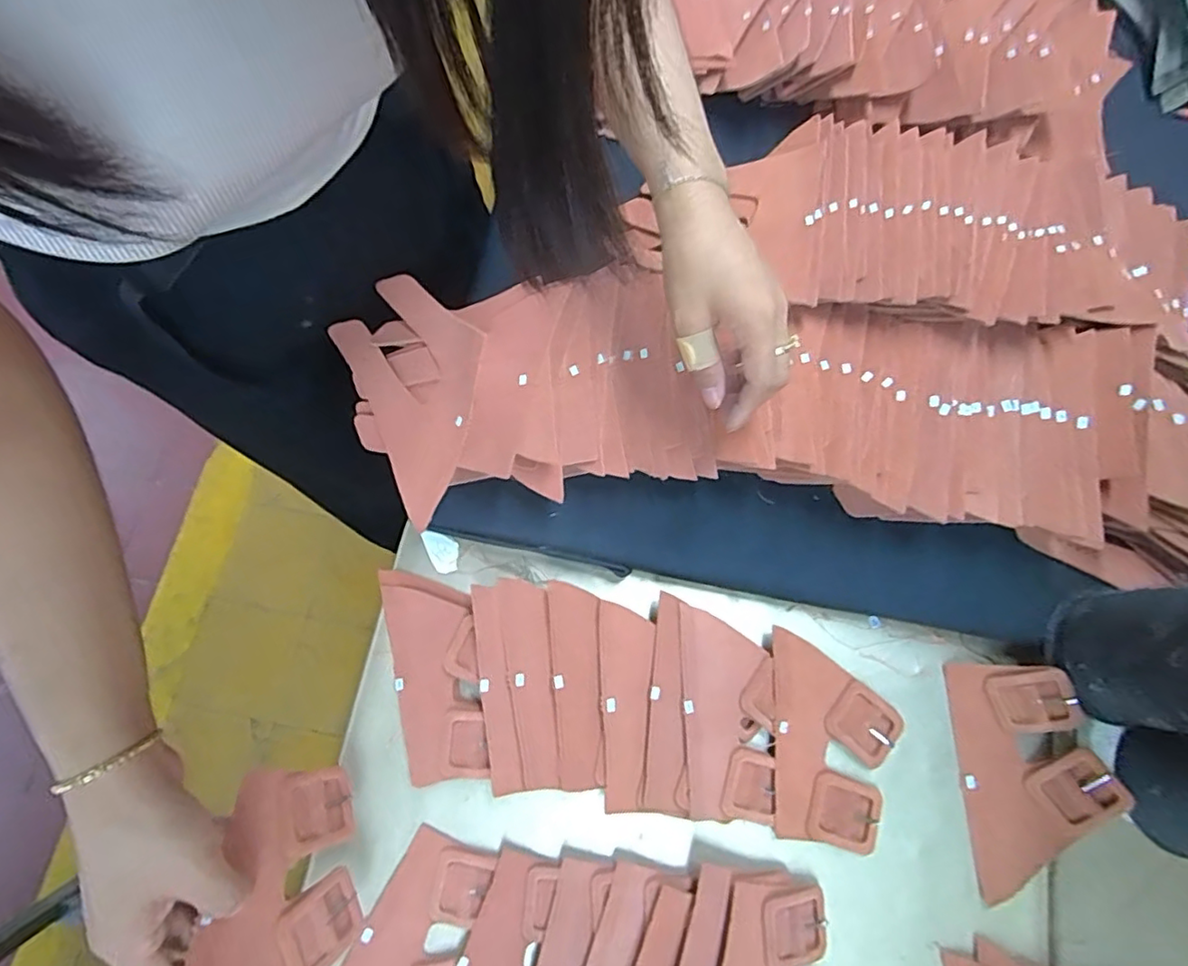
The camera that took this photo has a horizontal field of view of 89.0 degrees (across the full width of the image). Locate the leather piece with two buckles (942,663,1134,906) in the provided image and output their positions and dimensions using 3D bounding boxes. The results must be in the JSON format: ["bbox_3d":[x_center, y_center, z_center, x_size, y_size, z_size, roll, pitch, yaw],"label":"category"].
[{"bbox_3d":[0.324,0.214,0.442,0.098,0.014,0.154,-6,80,16],"label":"leather piece with two buckles"}]

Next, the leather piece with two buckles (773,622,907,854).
[{"bbox_3d":[0.181,0.192,0.452,0.095,0.021,0.146,3,74,1],"label":"leather piece with two buckles"}]

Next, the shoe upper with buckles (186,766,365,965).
[{"bbox_3d":[-0.184,0.249,0.358,0.012,0.102,0.142,-25,58,33],"label":"shoe upper with buckles"}]

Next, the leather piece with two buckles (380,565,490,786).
[{"bbox_3d":[-0.121,0.142,0.461,0.069,0.017,0.156,-15,75,-4],"label":"leather piece with two buckles"}]

